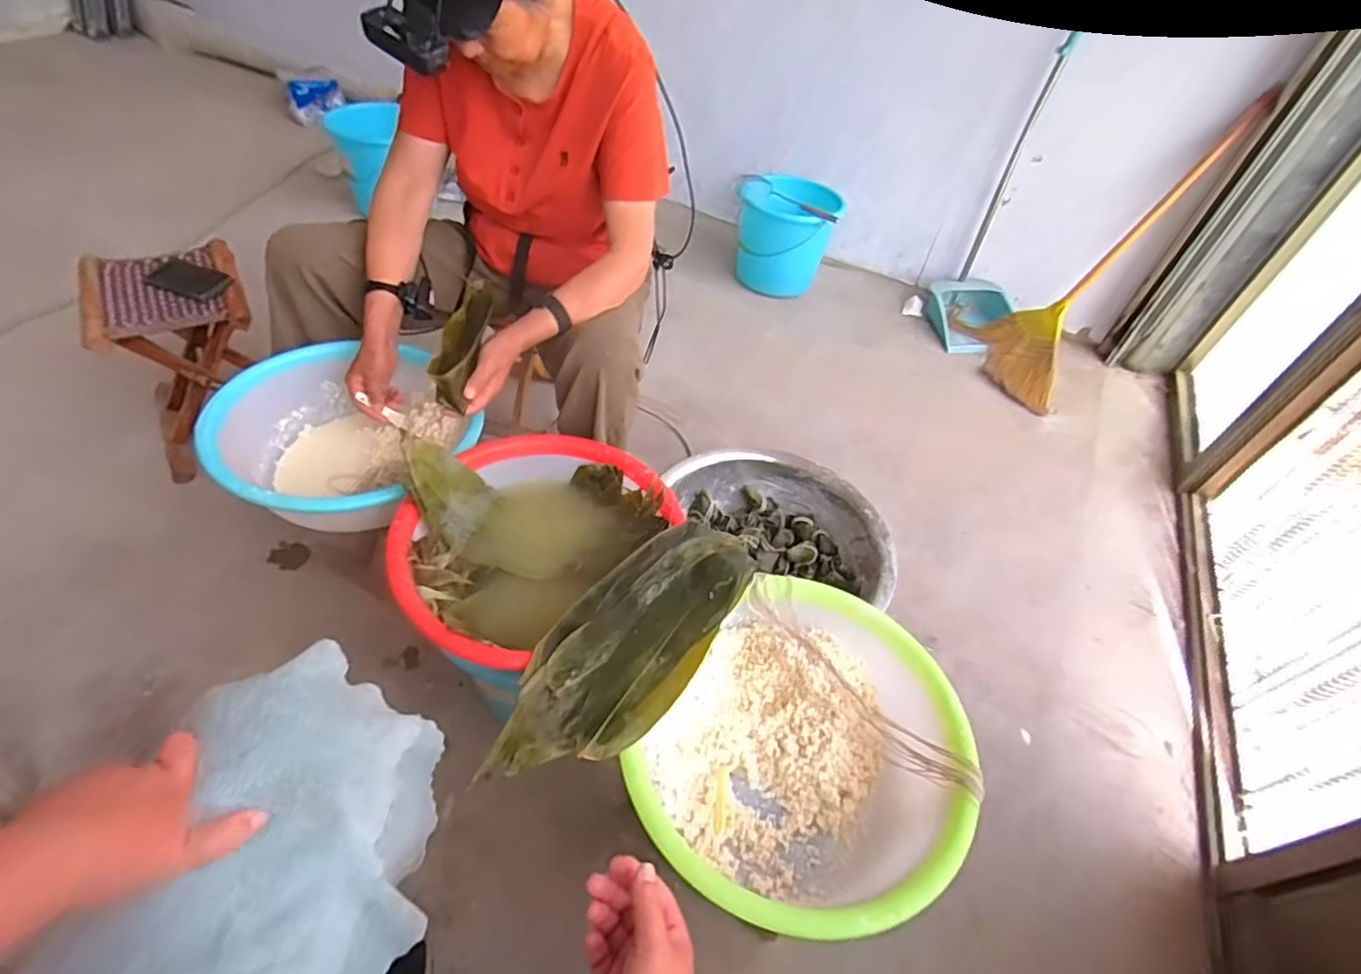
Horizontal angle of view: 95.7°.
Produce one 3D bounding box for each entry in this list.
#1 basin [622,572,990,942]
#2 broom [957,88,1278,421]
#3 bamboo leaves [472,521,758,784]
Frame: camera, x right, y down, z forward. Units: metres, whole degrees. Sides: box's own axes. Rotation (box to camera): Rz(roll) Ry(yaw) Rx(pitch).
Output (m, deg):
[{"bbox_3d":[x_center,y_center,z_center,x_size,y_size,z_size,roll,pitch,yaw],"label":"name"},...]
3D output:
[{"bbox_3d":[0.135,0.281,0.656,0.294,0.125,0.325,28,50,17],"label":"basin"},{"bbox_3d":[1.022,-0.570,1.509,0.160,0.742,0.383,8,37,-48],"label":"broom"},{"bbox_3d":[-0.049,0.165,0.701,0.155,0.039,0.377,28,49,16],"label":"bamboo leaves"}]

